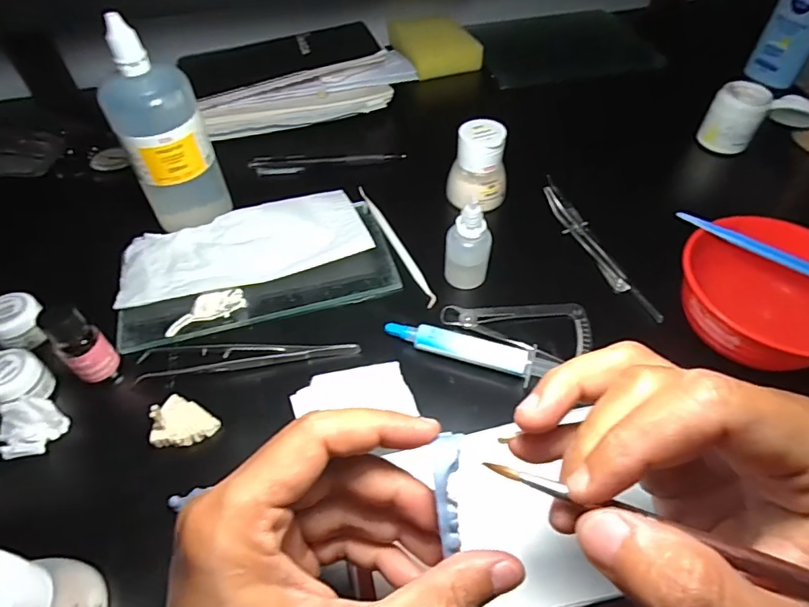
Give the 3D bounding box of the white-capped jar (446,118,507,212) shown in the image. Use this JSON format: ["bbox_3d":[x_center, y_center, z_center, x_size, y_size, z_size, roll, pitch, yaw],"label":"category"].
[{"bbox_3d":[0.061,-0.112,0.409,0.047,0.058,0.041,6,52,5],"label":"white-capped jar"}]

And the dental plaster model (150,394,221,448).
[{"bbox_3d":[-0.135,0.073,0.299,0.036,0.011,0.030,28,57,21],"label":"dental plaster model"}]

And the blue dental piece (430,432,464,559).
[{"bbox_3d":[0.017,0.069,0.182,0.012,0.006,0.043,-5,88,-1],"label":"blue dental piece"}]

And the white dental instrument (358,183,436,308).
[{"bbox_3d":[-0.007,-0.049,0.400,0.009,0.004,0.139,-19,54,-14],"label":"white dental instrument"}]

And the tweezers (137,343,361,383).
[{"bbox_3d":[-0.103,0.032,0.333,0.142,0.005,0.024,-8,52,-6],"label":"tweezers"}]

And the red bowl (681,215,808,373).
[{"bbox_3d":[0.230,-0.004,0.317,0.101,0.041,0.105,-1,52,2],"label":"red bowl"}]

